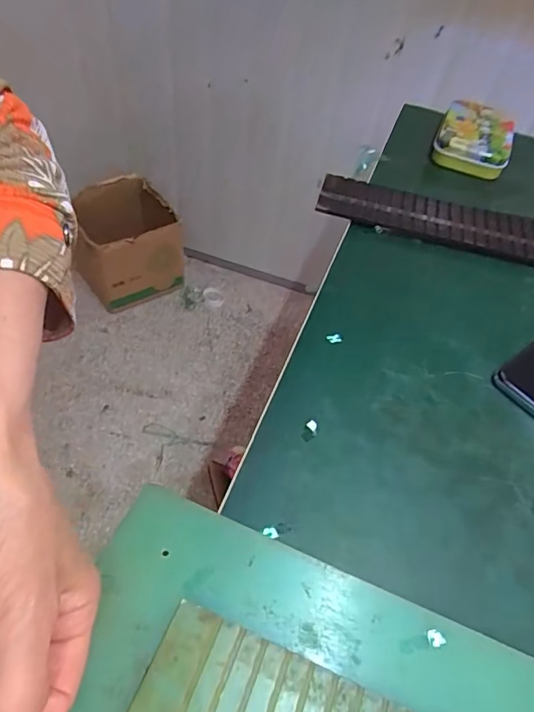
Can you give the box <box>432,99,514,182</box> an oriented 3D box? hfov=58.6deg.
[{"bbox_3d":[0.240,-0.255,0.552,0.080,0.029,0.120,20,52,10],"label":"box"}]

